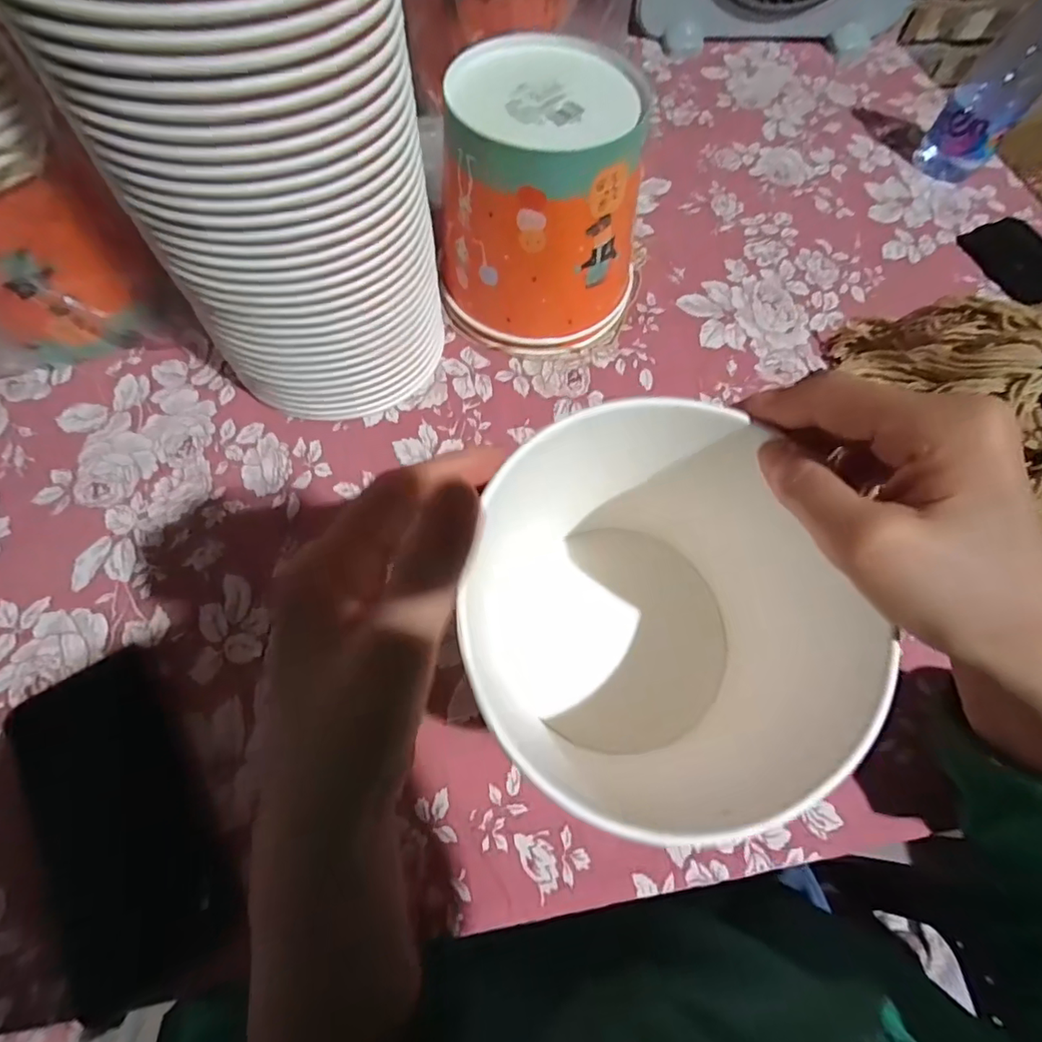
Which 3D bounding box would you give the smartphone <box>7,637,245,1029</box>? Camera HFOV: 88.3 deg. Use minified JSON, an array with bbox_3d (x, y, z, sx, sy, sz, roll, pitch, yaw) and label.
[{"bbox_3d":[-0.211,0.151,0.280,0.073,0.016,0.169,-30,68,-15],"label":"smartphone"}]

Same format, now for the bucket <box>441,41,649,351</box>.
[{"bbox_3d":[0.018,-0.225,0.395,0.134,0.148,0.135,1,64,-1],"label":"bucket"}]

